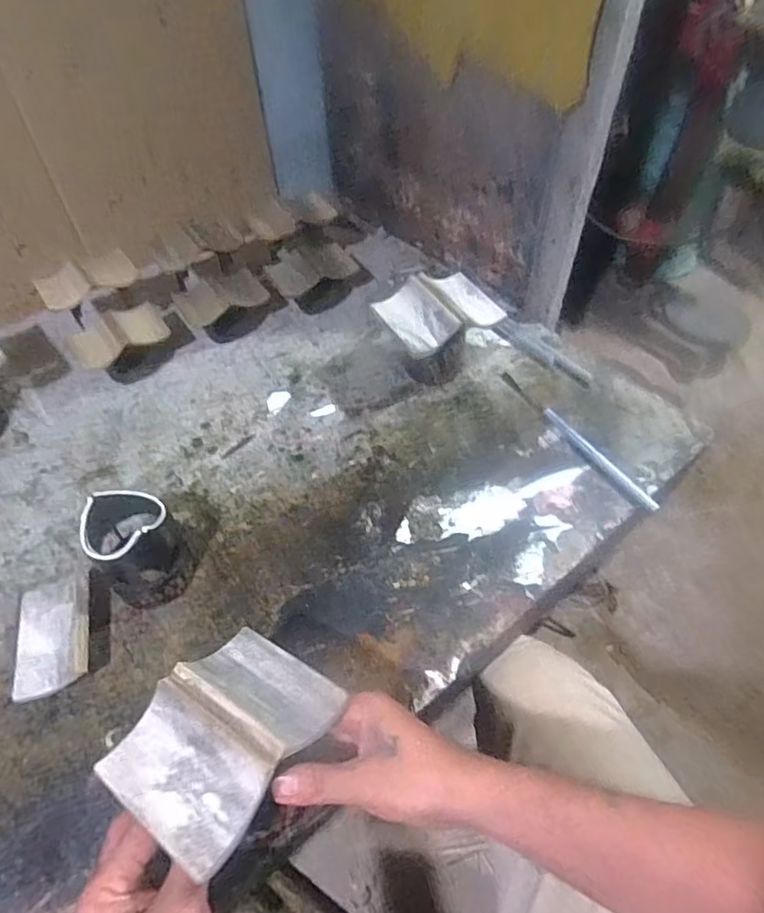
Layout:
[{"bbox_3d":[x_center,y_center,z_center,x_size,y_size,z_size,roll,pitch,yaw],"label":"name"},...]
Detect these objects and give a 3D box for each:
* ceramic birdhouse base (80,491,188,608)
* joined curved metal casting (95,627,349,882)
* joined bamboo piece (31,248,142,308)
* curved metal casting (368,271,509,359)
[{"bbox_3d":[-0.218,0.080,0.505,0.068,0.090,0.071,-27,52,-19],"label":"ceramic birdhouse base"},{"bbox_3d":[-0.097,0.169,0.350,0.098,0.037,0.122,30,54,23],"label":"joined curved metal casting"},{"bbox_3d":[-0.342,-0.204,0.660,0.105,0.029,0.048,-34,55,-24],"label":"joined bamboo piece"},{"bbox_3d":[0.066,-0.170,0.643,0.124,0.032,0.099,-23,51,-16],"label":"curved metal casting"}]

